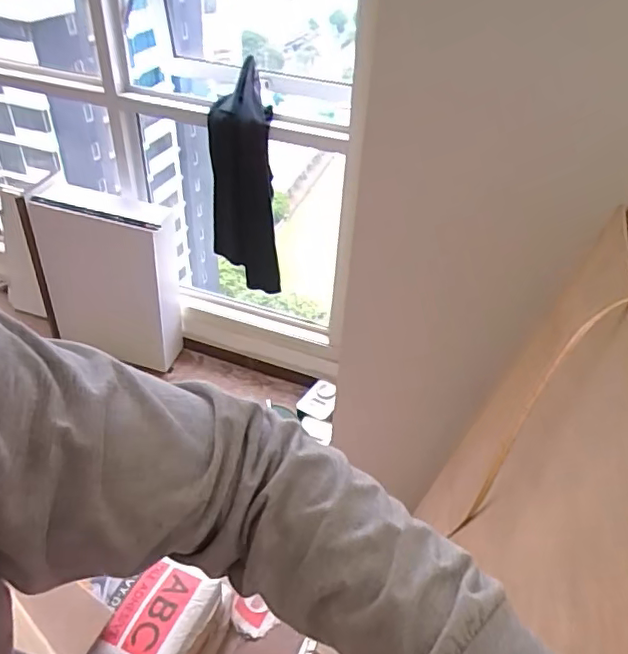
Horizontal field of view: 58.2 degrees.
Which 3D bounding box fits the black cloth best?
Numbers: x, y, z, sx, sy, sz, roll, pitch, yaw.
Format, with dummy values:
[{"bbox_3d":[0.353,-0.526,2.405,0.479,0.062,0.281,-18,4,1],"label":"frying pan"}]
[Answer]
[{"bbox_3d":[-0.213,-0.399,1.738,0.183,0.642,0.154,-10,42,-16],"label":"black cloth"}]

